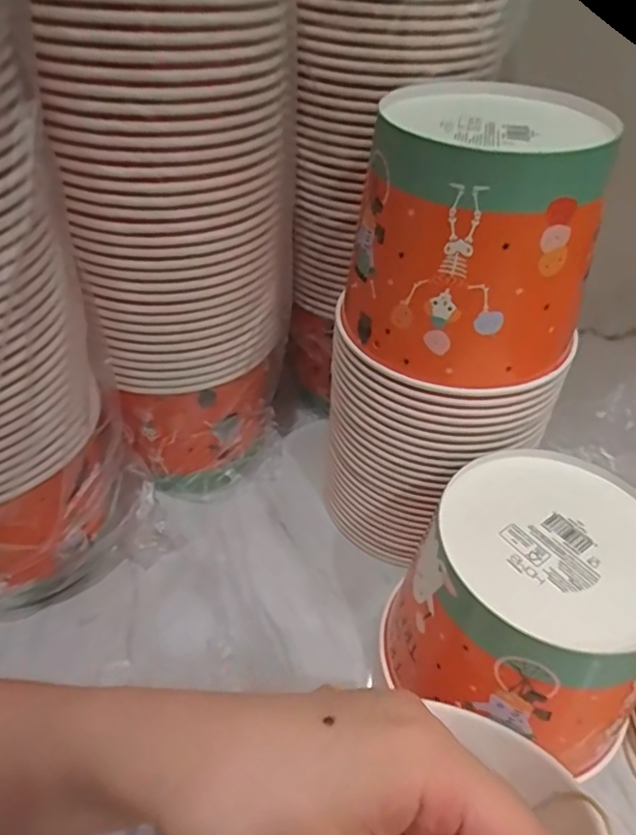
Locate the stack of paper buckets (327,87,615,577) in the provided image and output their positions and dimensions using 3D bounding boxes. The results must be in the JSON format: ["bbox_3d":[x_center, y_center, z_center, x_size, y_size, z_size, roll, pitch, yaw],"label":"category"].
[{"bbox_3d":[0.087,-0.036,0.407,0.147,0.322,0.126,20,46,19],"label":"stack of paper buckets"}]

